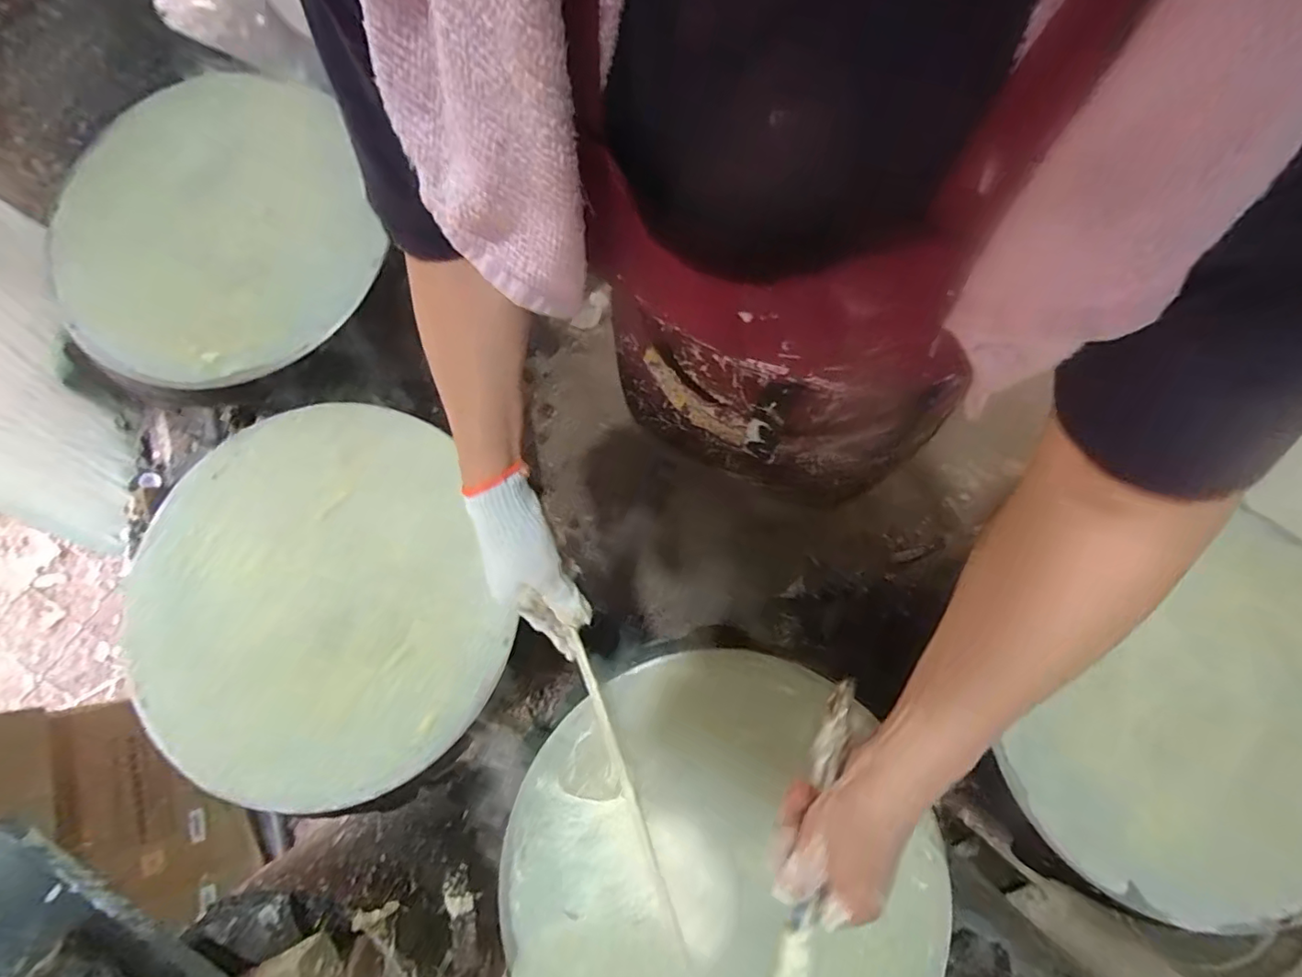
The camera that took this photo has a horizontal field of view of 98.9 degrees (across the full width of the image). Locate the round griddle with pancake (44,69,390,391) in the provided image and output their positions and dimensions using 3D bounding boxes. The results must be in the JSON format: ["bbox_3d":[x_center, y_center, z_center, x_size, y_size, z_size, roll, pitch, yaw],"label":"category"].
[{"bbox_3d":[-0.523,-0.311,0.652,0.360,0.039,0.413,-25,79,-4],"label":"round griddle with pancake"}]

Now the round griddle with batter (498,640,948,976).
[{"bbox_3d":[0.069,0.337,0.486,0.384,0.052,0.357,1,78,-3],"label":"round griddle with batter"}]

